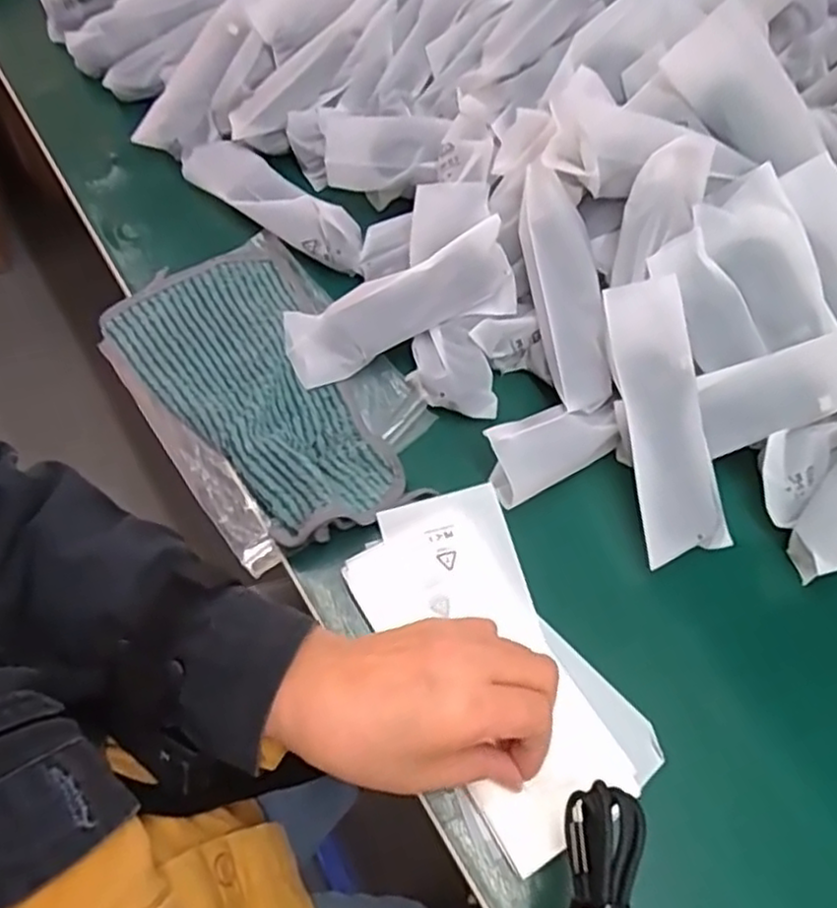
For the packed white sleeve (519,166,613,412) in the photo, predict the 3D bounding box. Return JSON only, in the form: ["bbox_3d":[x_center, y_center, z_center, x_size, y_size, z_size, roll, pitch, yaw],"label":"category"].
[{"bbox_3d":[0.090,-0.098,0.429,0.038,0.021,0.142,-13,92,-6],"label":"packed white sleeve"}]

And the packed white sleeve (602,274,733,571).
[{"bbox_3d":[0.142,-0.020,0.407,0.049,0.023,0.156,-11,91,-5],"label":"packed white sleeve"}]

